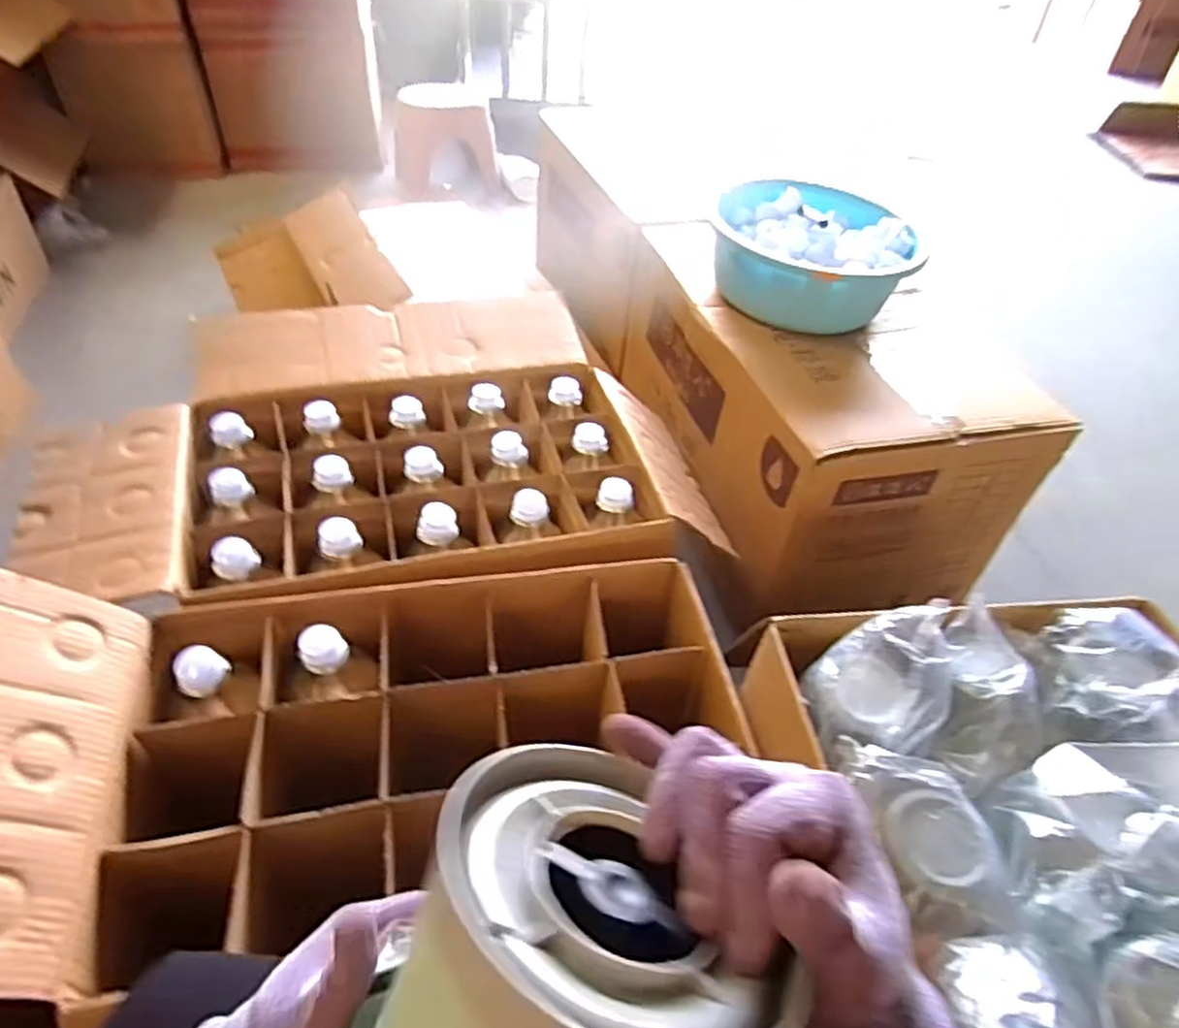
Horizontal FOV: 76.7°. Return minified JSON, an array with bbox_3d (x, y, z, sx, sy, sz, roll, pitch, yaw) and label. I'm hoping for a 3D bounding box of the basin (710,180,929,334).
[{"bbox_3d":[0.383,-0.456,1.306,0.328,0.128,0.332,4,43,-4],"label":"basin"}]

